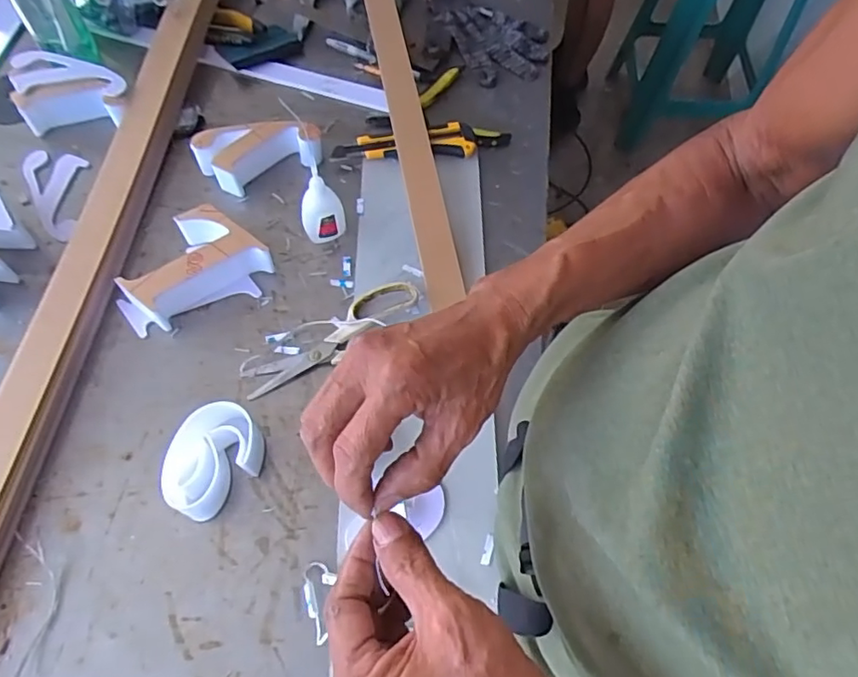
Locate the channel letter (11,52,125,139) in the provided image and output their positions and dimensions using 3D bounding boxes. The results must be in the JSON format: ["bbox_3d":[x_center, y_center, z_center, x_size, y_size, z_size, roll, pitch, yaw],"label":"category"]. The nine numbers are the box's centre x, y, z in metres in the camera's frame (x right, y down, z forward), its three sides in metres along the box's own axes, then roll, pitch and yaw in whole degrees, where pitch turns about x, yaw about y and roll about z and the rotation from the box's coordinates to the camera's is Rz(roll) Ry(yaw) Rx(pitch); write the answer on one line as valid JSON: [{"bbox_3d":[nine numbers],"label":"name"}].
[{"bbox_3d":[-0.418,-0.286,0.673,0.132,0.049,0.080,-1,63,-3],"label":"channel letter"}]

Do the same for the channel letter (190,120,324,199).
[{"bbox_3d":[-0.193,-0.211,0.655,0.137,0.046,0.061,-20,66,-12],"label":"channel letter"}]

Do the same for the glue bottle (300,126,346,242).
[{"bbox_3d":[-0.111,-0.146,0.583,0.043,0.119,0.035,-8,64,-7],"label":"glue bottle"}]

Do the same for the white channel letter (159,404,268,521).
[{"bbox_3d":[-0.185,0.102,0.491,0.086,0.046,0.068,-39,71,-19],"label":"white channel letter"}]

